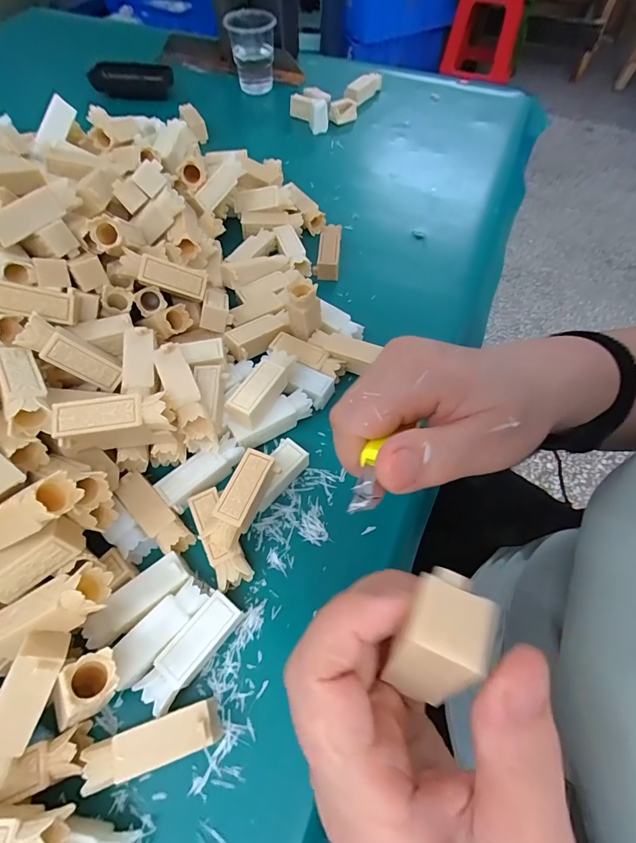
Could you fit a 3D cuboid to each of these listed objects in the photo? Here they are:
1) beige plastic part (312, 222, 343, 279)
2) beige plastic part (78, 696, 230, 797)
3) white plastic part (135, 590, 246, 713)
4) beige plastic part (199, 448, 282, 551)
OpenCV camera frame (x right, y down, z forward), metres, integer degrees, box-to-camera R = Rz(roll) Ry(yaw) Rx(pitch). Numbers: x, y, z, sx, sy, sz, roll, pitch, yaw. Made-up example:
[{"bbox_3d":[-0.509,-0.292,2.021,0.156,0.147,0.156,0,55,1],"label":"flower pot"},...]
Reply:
[{"bbox_3d":[0.010,-0.168,0.389,0.023,0.021,0.060,5,61,2],"label":"beige plastic part"},{"bbox_3d":[-0.082,0.162,0.198,0.062,0.021,0.019,-16,62,-9],"label":"beige plastic part"},{"bbox_3d":[-0.069,0.127,0.220,0.021,0.019,0.060,35,66,18],"label":"white plastic part"},{"bbox_3d":[-0.046,0.049,0.244,0.023,0.021,0.059,22,63,11],"label":"beige plastic part"}]

